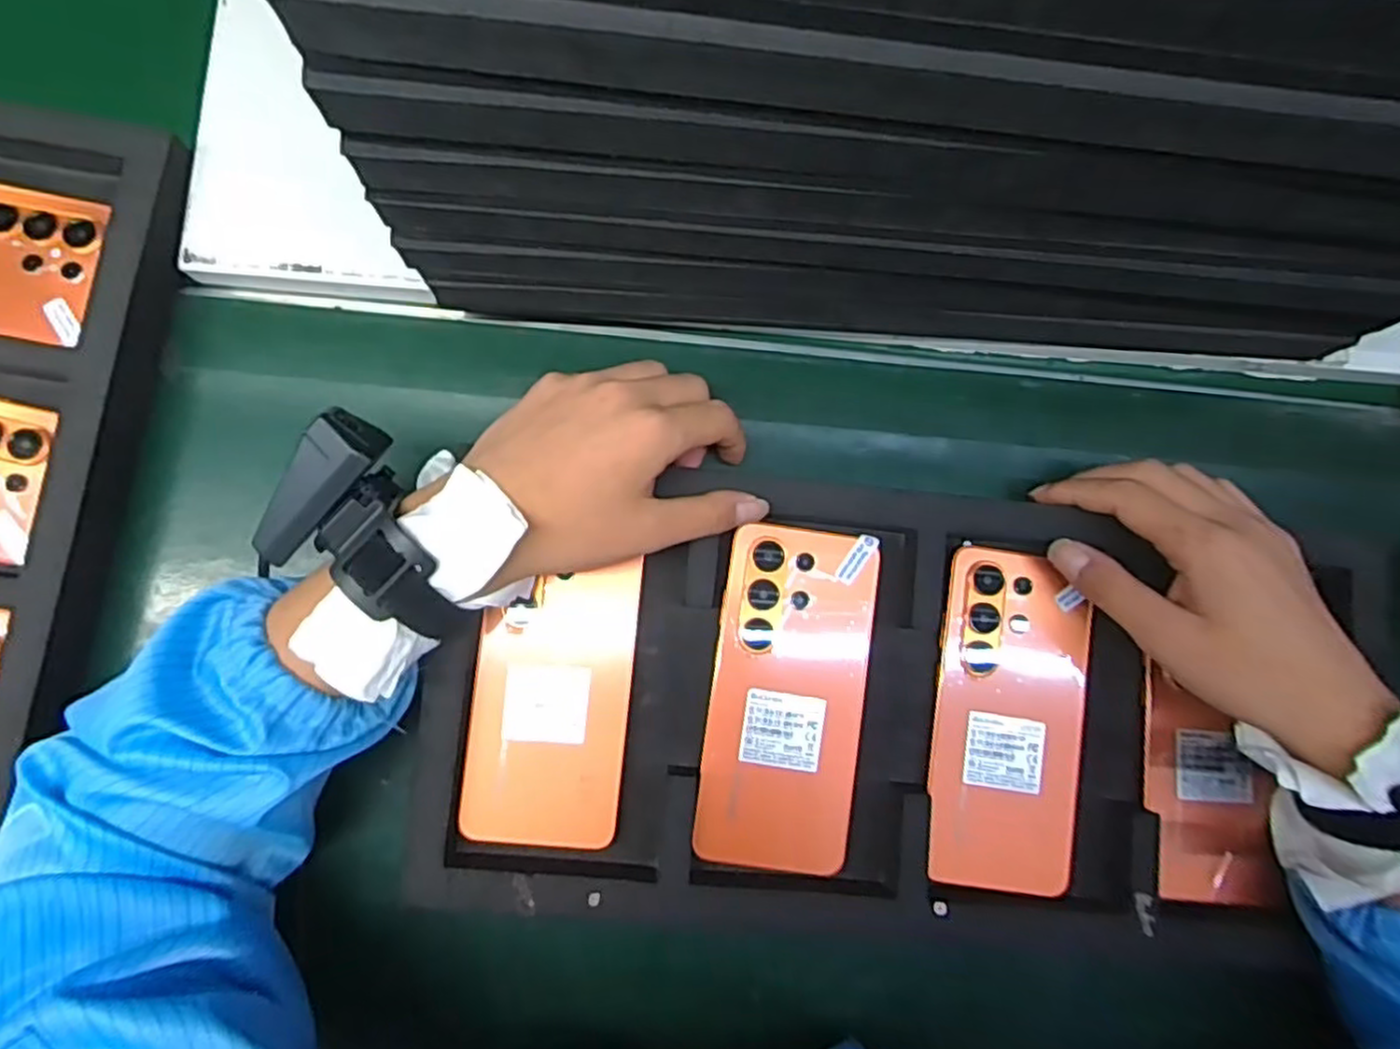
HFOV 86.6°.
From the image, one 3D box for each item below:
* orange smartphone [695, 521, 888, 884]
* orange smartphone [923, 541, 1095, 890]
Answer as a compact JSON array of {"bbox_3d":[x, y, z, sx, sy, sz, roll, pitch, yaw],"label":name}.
[{"bbox_3d":[0.045,0.087,0.380,0.078,0.011,0.167,8,83,-2],"label":"orange smartphone"},{"bbox_3d":[0.160,0.100,0.384,0.077,0.013,0.166,8,83,-2],"label":"orange smartphone"}]

